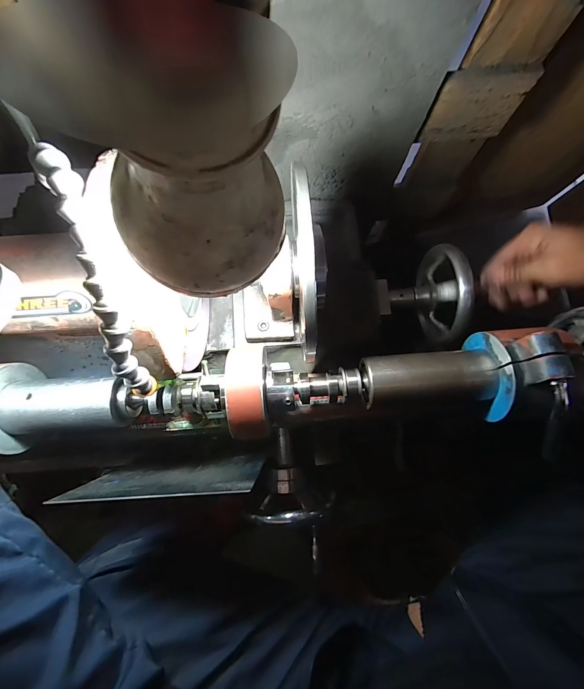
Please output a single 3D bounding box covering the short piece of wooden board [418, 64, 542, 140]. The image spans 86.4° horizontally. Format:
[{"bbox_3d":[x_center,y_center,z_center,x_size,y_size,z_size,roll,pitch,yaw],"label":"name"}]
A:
[{"bbox_3d":[0.263,-0.345,0.453,0.123,0.103,0.016,-1,79,-1],"label":"short piece of wooden board"}]

